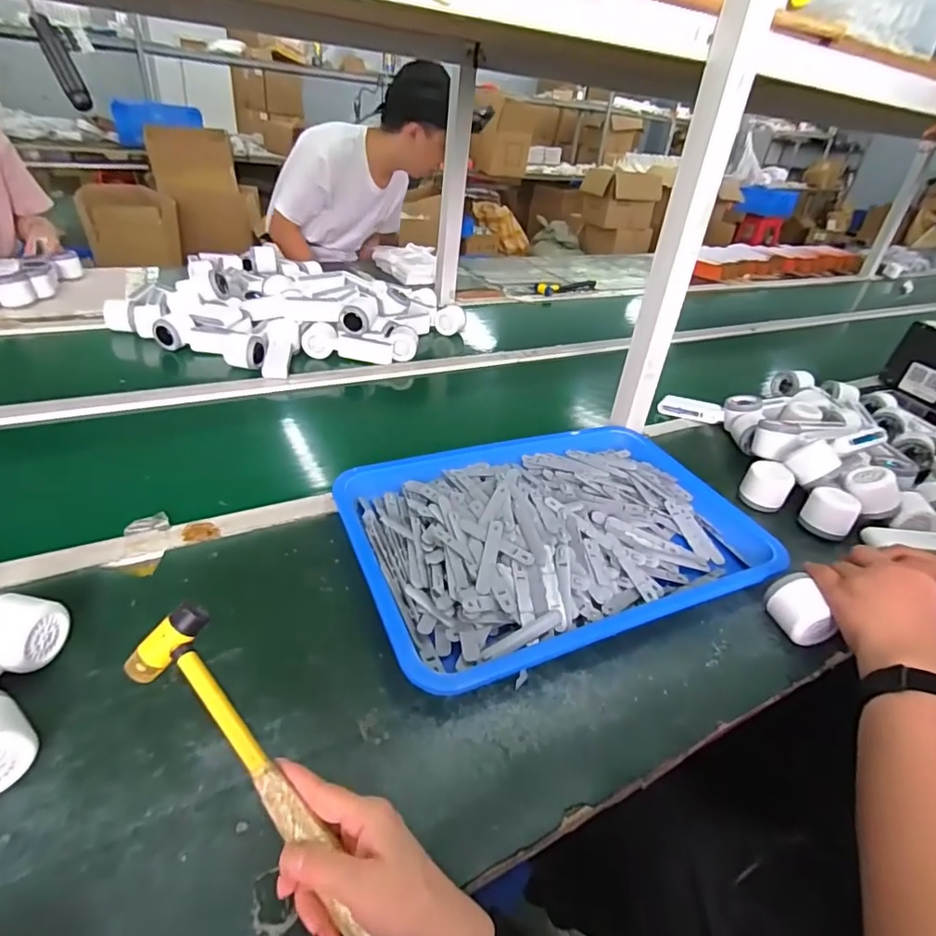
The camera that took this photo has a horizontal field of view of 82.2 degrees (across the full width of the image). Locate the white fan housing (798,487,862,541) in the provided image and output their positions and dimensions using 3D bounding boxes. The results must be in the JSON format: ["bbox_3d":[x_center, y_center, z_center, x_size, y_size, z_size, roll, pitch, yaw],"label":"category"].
[{"bbox_3d":[0.484,0.056,0.718,0.059,0.057,0.054,27,39,27],"label":"white fan housing"}]

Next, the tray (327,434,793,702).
[{"bbox_3d":[0.101,0.062,0.658,0.480,0.054,0.351,-10,38,-24],"label":"tray"}]

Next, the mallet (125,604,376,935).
[{"bbox_3d":[-0.137,0.209,0.355,0.264,0.041,0.050,45,46,17],"label":"mallet"}]

